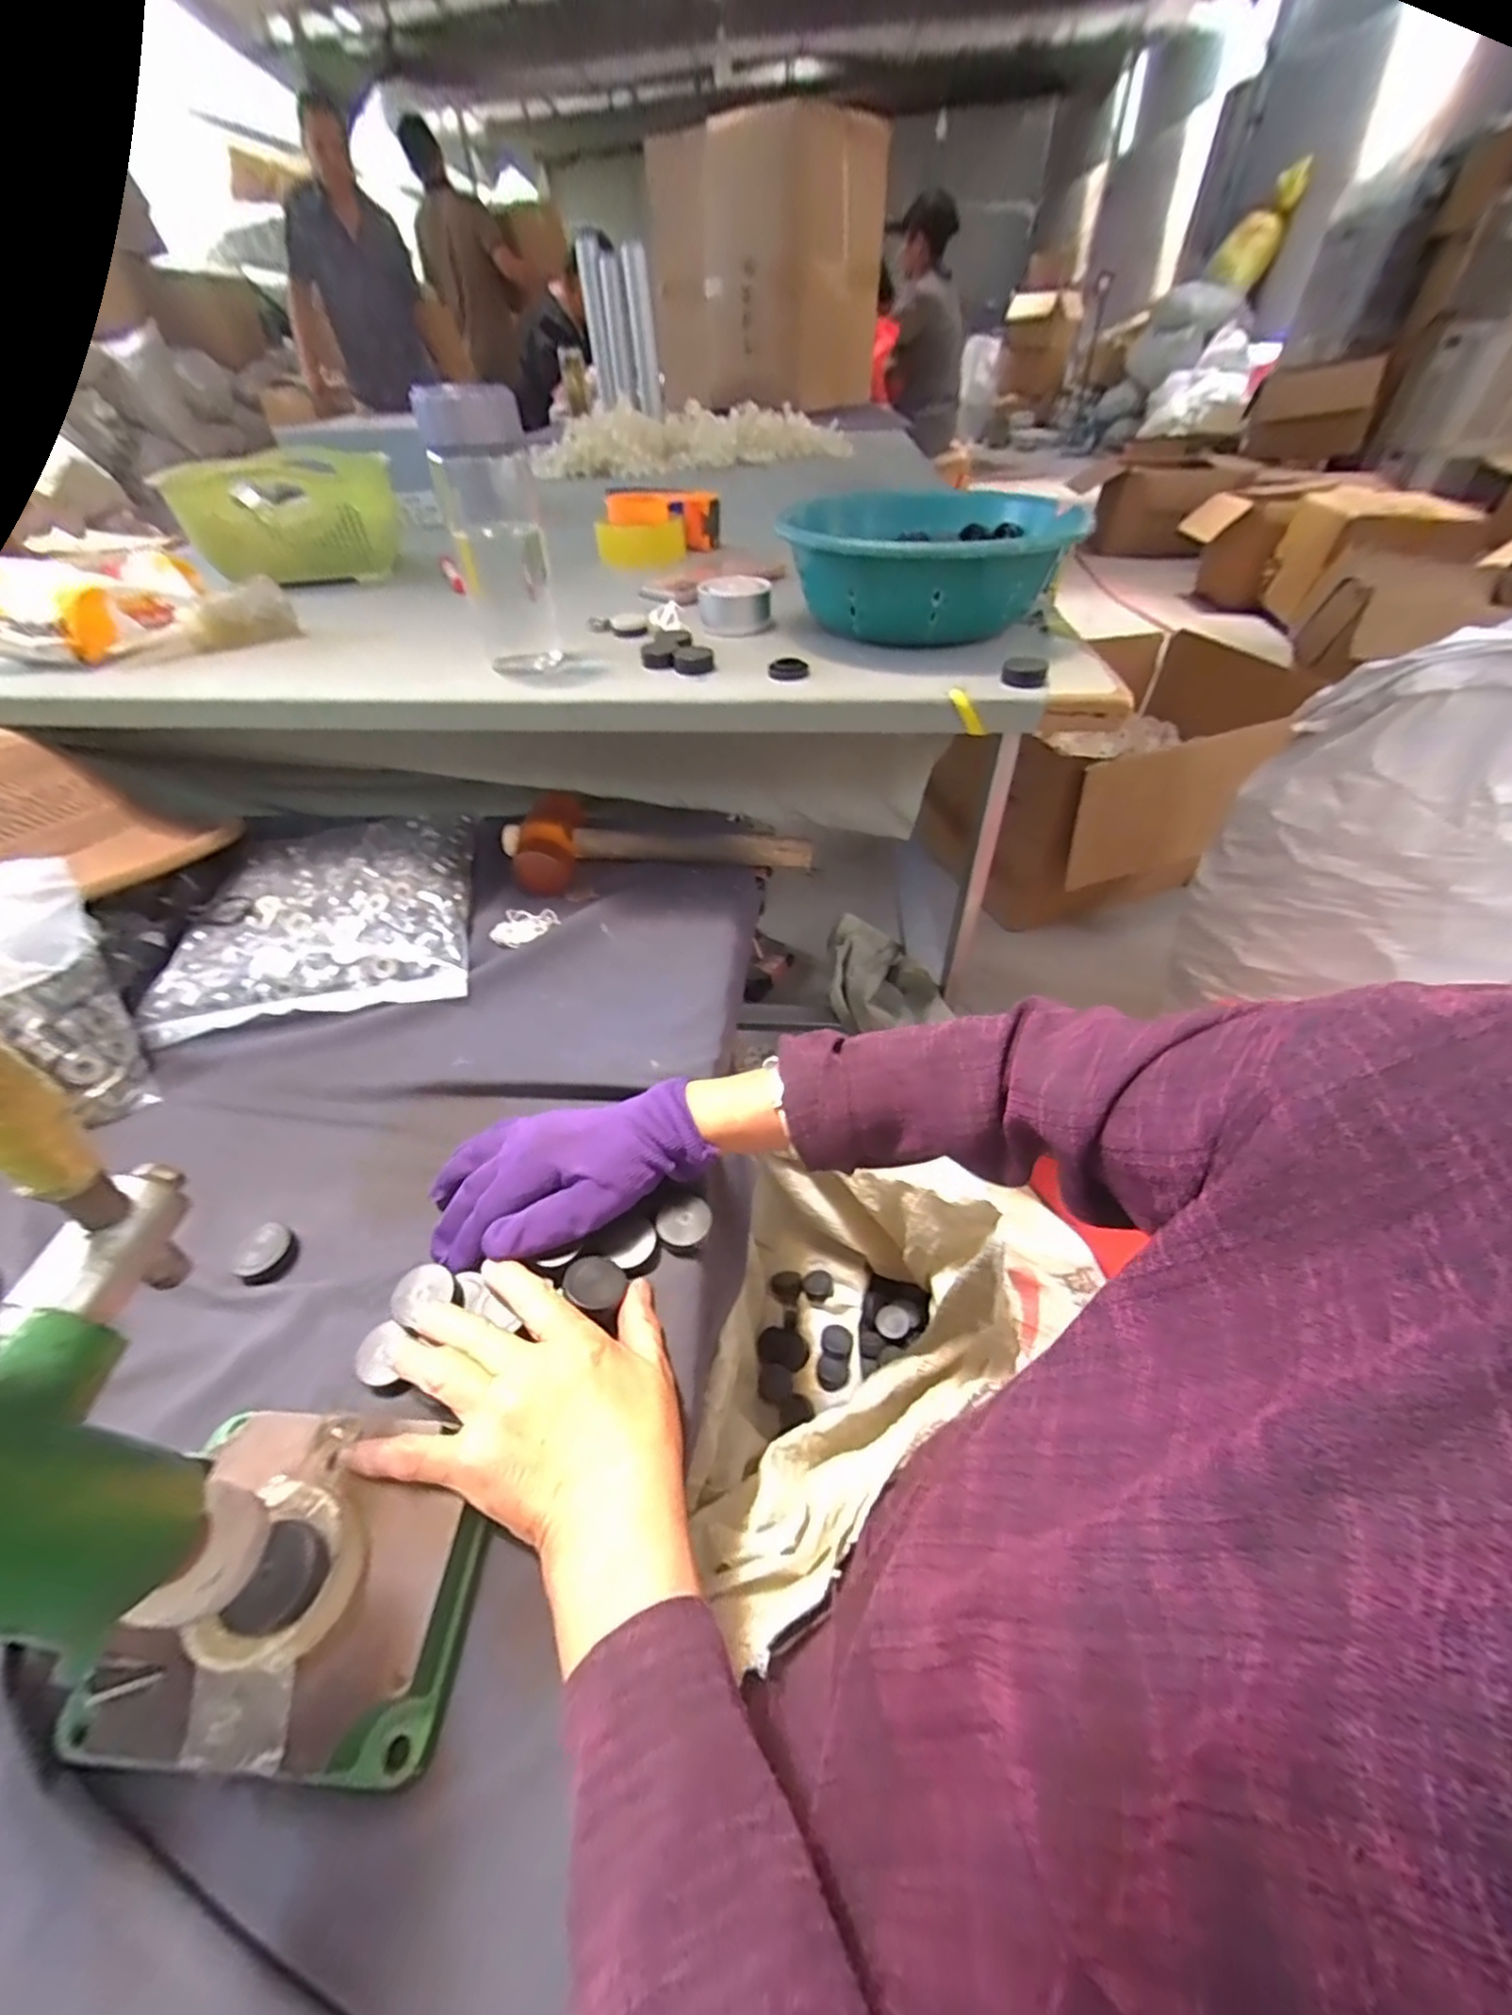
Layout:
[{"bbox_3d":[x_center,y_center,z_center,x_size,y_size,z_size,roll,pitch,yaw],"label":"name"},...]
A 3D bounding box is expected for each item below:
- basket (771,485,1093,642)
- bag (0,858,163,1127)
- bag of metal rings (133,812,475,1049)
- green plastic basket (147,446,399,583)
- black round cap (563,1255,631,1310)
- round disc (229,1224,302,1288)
[{"bbox_3d":[0.148,-0.388,0.580,0.225,0.077,0.239,15,48,16],"label":"basket"},{"bbox_3d":[-0.533,0.002,0.441,0.202,0.139,0.140,-15,47,-12],"label":"bag"},{"bbox_3d":[-0.380,-0.091,0.599,0.245,0.039,0.260,-8,46,-6],"label":"bag of metal rings"},{"bbox_3d":[-0.546,-0.601,0.790,0.217,0.118,0.165,-13,47,-10],"label":"green plastic basket"},{"bbox_3d":[-0.089,0.150,0.361,0.031,0.006,0.030,24,30,6],"label":"black round cap"},{"bbox_3d":[-0.292,0.145,0.391,0.035,0.009,0.033,-1,46,1],"label":"round disc"}]

